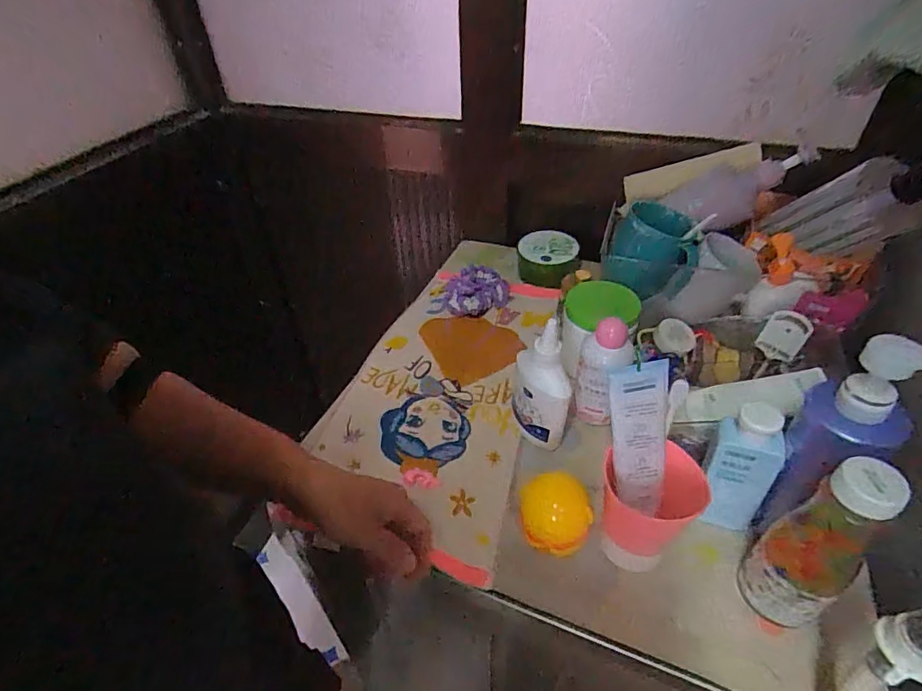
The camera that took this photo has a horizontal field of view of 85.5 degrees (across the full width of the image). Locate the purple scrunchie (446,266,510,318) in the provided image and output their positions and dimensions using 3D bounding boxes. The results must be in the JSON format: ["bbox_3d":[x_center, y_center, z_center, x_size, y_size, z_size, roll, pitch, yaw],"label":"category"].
[{"bbox_3d":[0.026,-0.088,0.802,0.102,0.036,0.092,-2,41,0],"label":"purple scrunchie"}]

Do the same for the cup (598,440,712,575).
[{"bbox_3d":[0.174,0.153,0.473,0.082,0.110,0.083,28,50,30],"label":"cup"}]

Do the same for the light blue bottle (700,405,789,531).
[{"bbox_3d":[0.260,0.117,0.469,0.055,0.148,0.031,10,43,13],"label":"light blue bottle"}]

